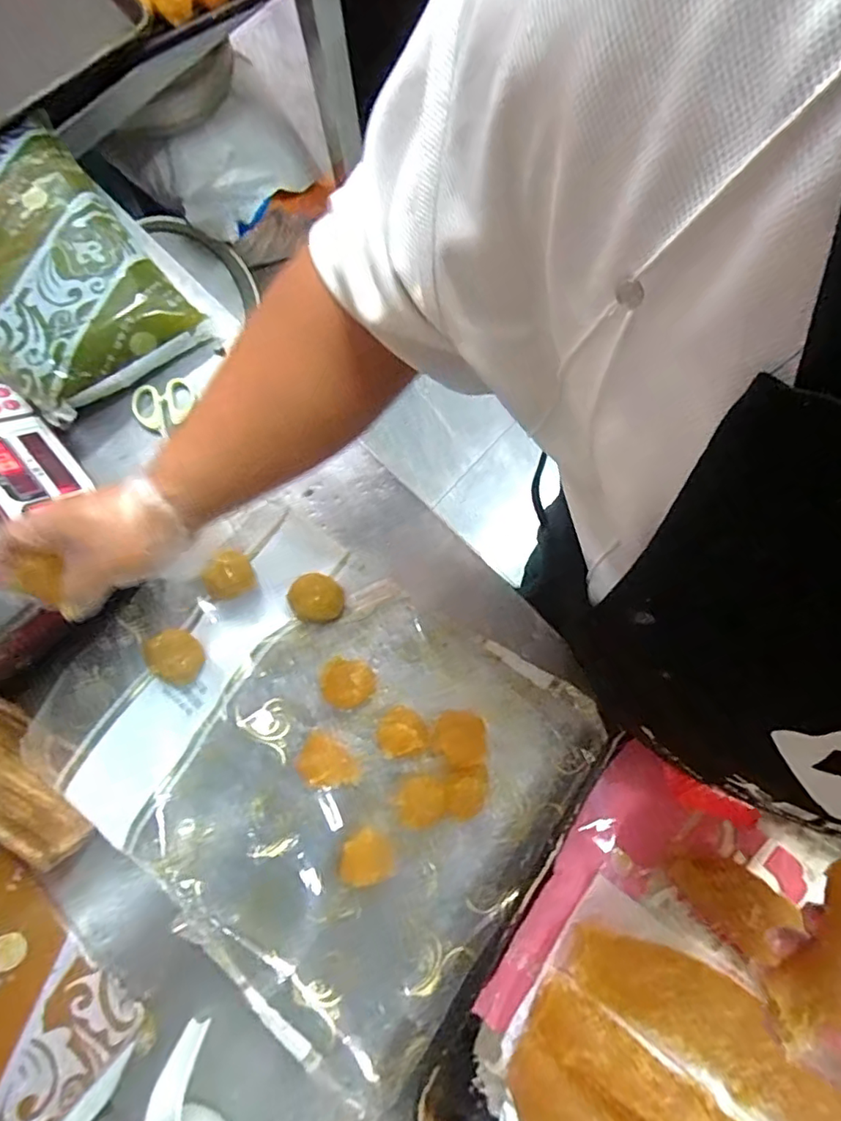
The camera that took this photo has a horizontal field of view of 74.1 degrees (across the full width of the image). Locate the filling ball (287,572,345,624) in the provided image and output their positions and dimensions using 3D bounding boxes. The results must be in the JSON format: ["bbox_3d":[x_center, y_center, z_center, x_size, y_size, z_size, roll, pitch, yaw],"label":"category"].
[{"bbox_3d":[-0.102,0.039,0.556,0.049,0.041,0.046,0,80,2],"label":"filling ball"}]

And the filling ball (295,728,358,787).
[{"bbox_3d":[-0.089,0.195,0.532,0.059,0.033,0.040,27,82,6],"label":"filling ball"}]

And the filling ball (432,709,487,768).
[{"bbox_3d":[0.037,0.169,0.534,0.049,0.026,0.048,0,80,2],"label":"filling ball"}]

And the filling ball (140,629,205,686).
[{"bbox_3d":[-0.243,0.094,0.550,0.044,0.032,0.051,-35,81,-4],"label":"filling ball"}]

